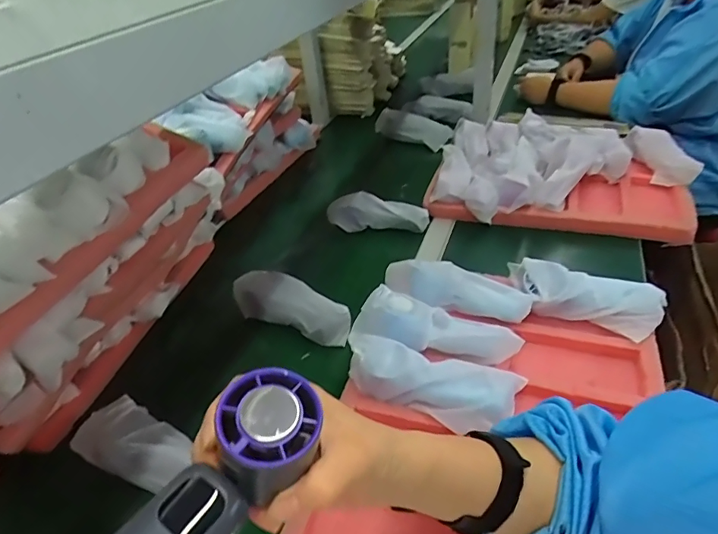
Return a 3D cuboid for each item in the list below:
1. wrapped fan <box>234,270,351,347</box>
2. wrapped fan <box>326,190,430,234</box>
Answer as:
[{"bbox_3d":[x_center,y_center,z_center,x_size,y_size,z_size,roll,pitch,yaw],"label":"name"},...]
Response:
[{"bbox_3d":[-0.092,0.056,0.664,0.184,0.054,0.060,20,45,31],"label":"wrapped fan"},{"bbox_3d":[0.036,-0.097,0.849,0.177,0.051,0.049,4,39,15],"label":"wrapped fan"}]

